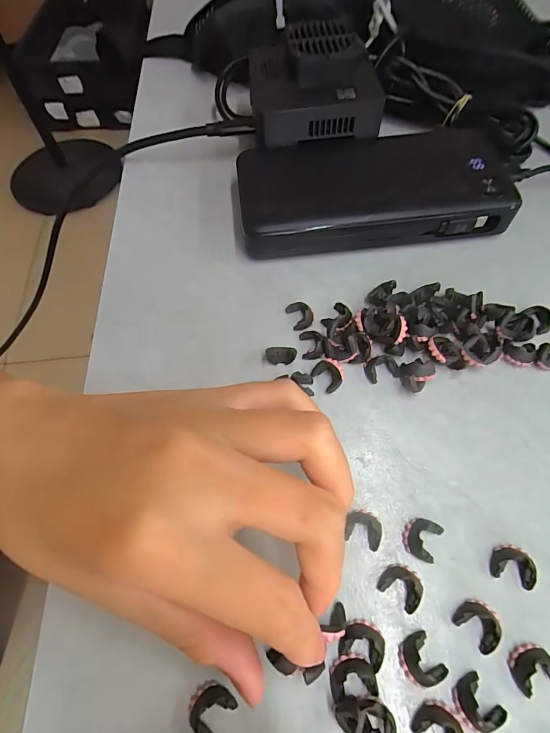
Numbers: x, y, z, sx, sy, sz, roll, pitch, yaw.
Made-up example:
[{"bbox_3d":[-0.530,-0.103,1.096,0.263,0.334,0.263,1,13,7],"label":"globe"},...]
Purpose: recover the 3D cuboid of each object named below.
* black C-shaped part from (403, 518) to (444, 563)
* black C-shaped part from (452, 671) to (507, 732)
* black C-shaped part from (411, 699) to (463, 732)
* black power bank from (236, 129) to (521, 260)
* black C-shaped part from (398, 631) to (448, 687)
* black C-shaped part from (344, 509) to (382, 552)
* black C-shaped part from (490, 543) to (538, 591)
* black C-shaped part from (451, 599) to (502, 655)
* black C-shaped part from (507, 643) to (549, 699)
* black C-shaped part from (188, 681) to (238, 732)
[{"bbox_3d":[0.060,0.070,0.163,0.016,0.005,0.016,-2,62,3],"label":"black C-shaped part"},{"bbox_3d":[0.071,0.118,0.138,0.014,0.006,0.015,-32,65,-12],"label":"black C-shaped part"},{"bbox_3d":[0.057,0.124,0.135,0.016,0.008,0.013,34,70,19],"label":"black C-shaped part"},{"bbox_3d":[0.057,-0.106,0.241,0.152,0.027,0.072,-5,62,-1],"label":"black power bank"},{"bbox_3d":[0.053,0.108,0.145,0.014,0.007,0.016,-26,64,-10],"label":"black C-shaped part"},{"bbox_3d":[0.037,0.068,0.166,0.015,0.006,0.014,11,64,10],"label":"black C-shaped part"},{"bbox_3d":[0.095,0.078,0.158,0.016,0.007,0.014,19,65,13],"label":"black C-shaped part"},{"bbox_3d":[0.078,0.097,0.150,0.014,0.005,0.016,-40,67,-16],"label":"black C-shaped part"},{"bbox_3d":[0.093,0.109,0.143,0.015,0.005,0.014,-18,63,-8],"label":"black C-shaped part"},{"bbox_3d":[-0.023,0.122,0.141,0.014,0.004,0.016,31,69,18],"label":"black C-shaped part"}]

